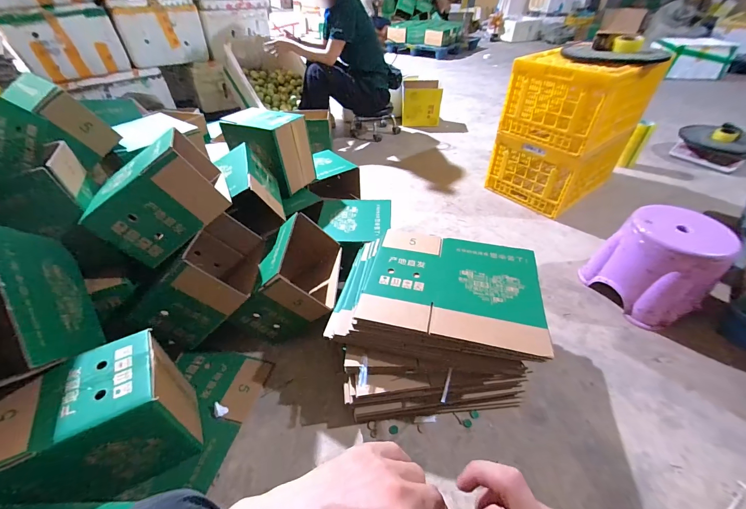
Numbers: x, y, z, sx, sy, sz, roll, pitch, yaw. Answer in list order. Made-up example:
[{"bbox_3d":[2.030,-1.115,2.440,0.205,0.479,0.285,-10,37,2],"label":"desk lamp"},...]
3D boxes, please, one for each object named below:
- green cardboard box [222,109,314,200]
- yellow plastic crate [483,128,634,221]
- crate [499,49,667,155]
[{"bbox_3d":[-0.438,-0.432,1.316,0.289,0.273,0.211,19,46,20],"label":"green cardboard box"},{"bbox_3d":[0.970,-0.495,1.671,0.590,0.320,0.404,-27,48,-26],"label":"yellow plastic crate"},{"bbox_3d":[0.930,-0.706,1.421,0.520,0.310,0.407,-26,48,-26],"label":"crate"}]

